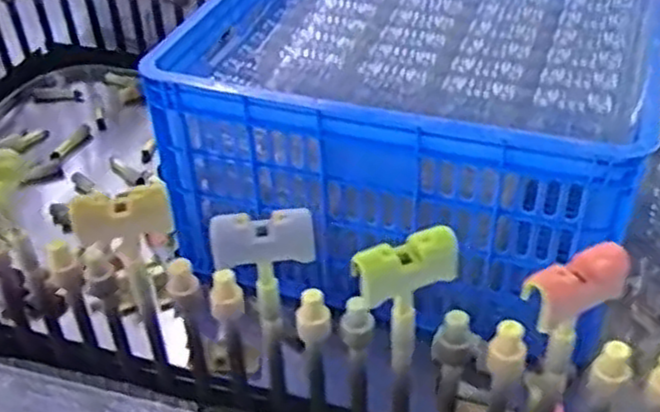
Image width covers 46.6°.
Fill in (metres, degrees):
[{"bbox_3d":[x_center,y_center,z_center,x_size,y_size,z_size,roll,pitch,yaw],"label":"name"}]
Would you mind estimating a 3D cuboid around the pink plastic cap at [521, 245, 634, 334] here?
[{"bbox_3d":[0.170,0.056,0.529,0.079,0.038,0.026,-19,42,-17],"label":"pink plastic cap"}]

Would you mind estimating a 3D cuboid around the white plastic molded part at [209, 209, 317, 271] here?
[{"bbox_3d":[-0.051,0.024,0.578,0.076,0.038,0.019,-5,40,-1],"label":"white plastic molded part"}]

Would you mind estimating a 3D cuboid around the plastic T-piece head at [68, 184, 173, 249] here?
[{"bbox_3d":[-0.164,0.007,0.606,0.074,0.046,0.015,-16,41,-14],"label":"plastic T-piece head"}]

